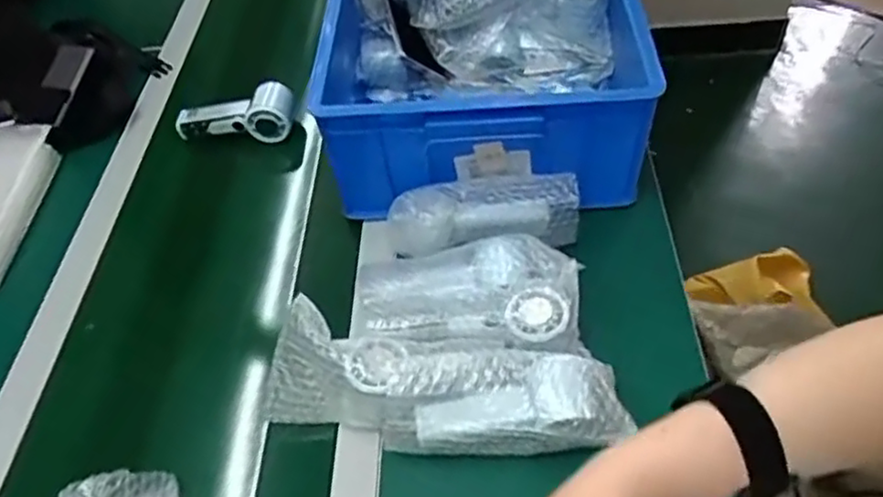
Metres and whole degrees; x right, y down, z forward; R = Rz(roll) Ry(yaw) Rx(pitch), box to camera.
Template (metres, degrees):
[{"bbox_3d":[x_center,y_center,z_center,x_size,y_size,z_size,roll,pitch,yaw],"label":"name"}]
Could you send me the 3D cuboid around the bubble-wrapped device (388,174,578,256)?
[{"bbox_3d":[0.044,-0.031,0.711,0.194,0.077,0.075,-7,50,-1],"label":"bubble-wrapped device"}]

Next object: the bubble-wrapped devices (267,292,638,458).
[{"bbox_3d":[-0.002,0.119,0.582,0.299,0.075,0.087,6,51,9],"label":"bubble-wrapped devices"}]

